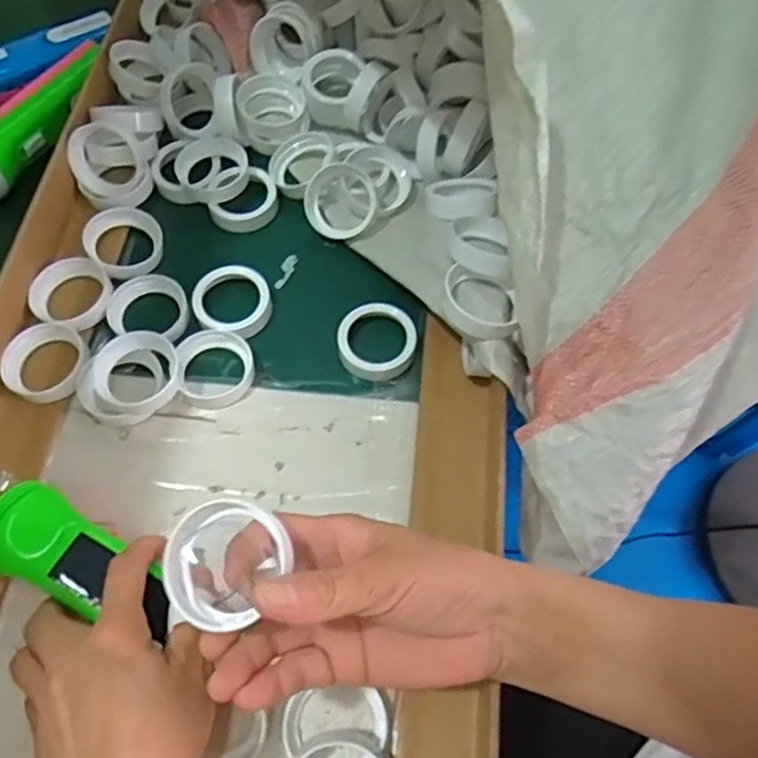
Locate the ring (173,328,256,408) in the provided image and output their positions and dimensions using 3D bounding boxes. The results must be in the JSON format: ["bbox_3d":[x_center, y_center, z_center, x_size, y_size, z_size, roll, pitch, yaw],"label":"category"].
[{"bbox_3d":[-0.109,-0.009,0.446,0.048,0.013,0.056,-15,64,-6],"label":"ring"}]

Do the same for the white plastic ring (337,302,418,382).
[{"bbox_3d":[-0.001,-0.027,0.452,0.053,0.018,0.051,-1,64,1],"label":"white plastic ring"}]

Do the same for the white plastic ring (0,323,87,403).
[{"bbox_3d":[-0.221,-0.011,0.436,0.050,0.019,0.048,-1,64,1],"label":"white plastic ring"}]

